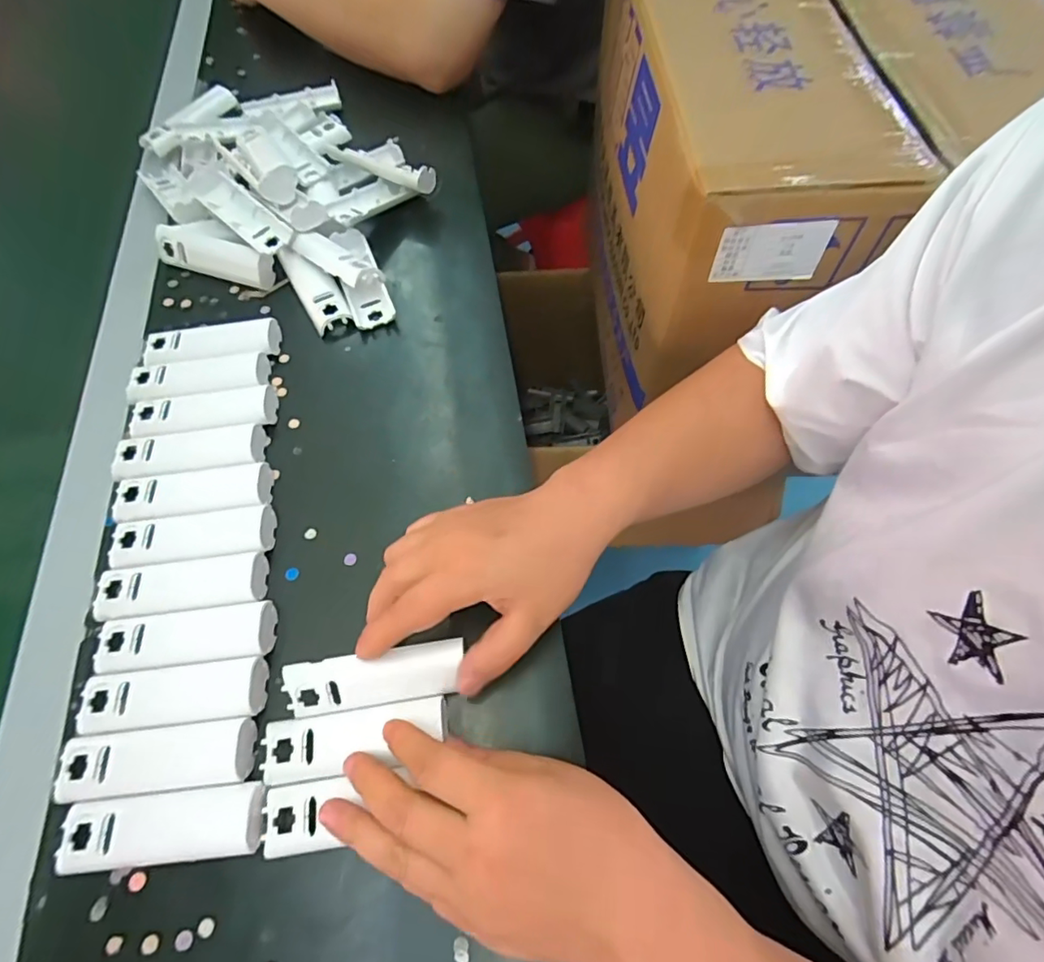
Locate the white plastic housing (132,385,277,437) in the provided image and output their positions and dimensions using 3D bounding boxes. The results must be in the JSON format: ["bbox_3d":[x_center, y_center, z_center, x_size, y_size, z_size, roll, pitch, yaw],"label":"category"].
[{"bbox_3d":[-0.239,-0.050,0.413,0.103,0.017,0.035,-8,63,-4],"label":"white plastic housing"}]

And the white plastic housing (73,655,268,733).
[{"bbox_3d":[-0.206,0.127,0.326,0.103,0.015,0.033,-5,63,-2],"label":"white plastic housing"}]

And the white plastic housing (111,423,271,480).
[{"bbox_3d":[-0.241,-0.020,0.399,0.105,0.018,0.035,-5,63,-2],"label":"white plastic housing"}]

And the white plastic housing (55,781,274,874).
[{"bbox_3d":[-0.190,0.185,0.295,0.103,0.013,0.032,-5,63,-2],"label":"white plastic housing"}]

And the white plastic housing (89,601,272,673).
[{"bbox_3d":[-0.206,0.097,0.339,0.102,0.014,0.032,-5,63,-2],"label":"white plastic housing"}]

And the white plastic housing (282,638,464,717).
[{"bbox_3d":[-0.084,0.114,0.320,0.100,0.014,0.031,-9,93,-3],"label":"white plastic housing"}]

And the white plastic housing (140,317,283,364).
[{"bbox_3d":[-0.248,-0.109,0.440,0.103,0.018,0.038,-4,62,-2],"label":"white plastic housing"}]

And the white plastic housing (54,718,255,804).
[{"bbox_3d":[-0.203,0.157,0.311,0.104,0.018,0.032,-5,63,-3],"label":"white plastic housing"}]

